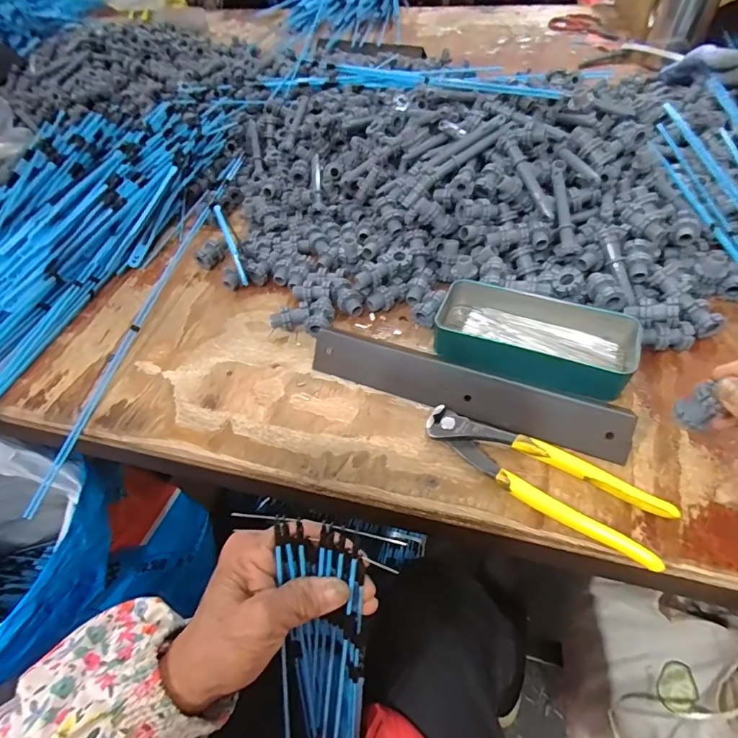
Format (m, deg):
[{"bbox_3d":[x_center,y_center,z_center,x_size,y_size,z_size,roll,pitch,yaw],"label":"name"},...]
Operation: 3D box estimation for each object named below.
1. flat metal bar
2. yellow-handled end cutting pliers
[{"bbox_3d":[0.070,0.017,0.341,0.246,0.039,0.010,17,11,16],"label":"flat metal bar"},{"bbox_3d":[0.116,0.073,0.300,0.164,0.014,0.043,25,59,22],"label":"yellow-handled end cutting pliers"}]

